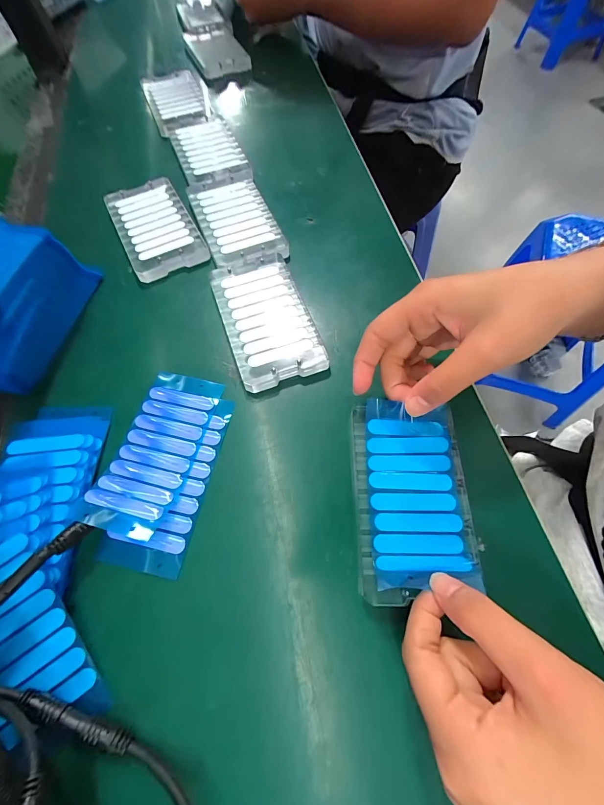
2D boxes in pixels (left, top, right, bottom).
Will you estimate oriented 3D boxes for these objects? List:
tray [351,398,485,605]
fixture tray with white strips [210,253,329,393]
[{"bbox_3d":[0.068,0.053,0.213,0.068,0.020,0.123,0,66,3],"label":"tray"},{"bbox_3d":[-0.030,-0.072,0.277,0.067,0.010,0.120,-19,66,-6],"label":"fixture tray with white strips"}]

